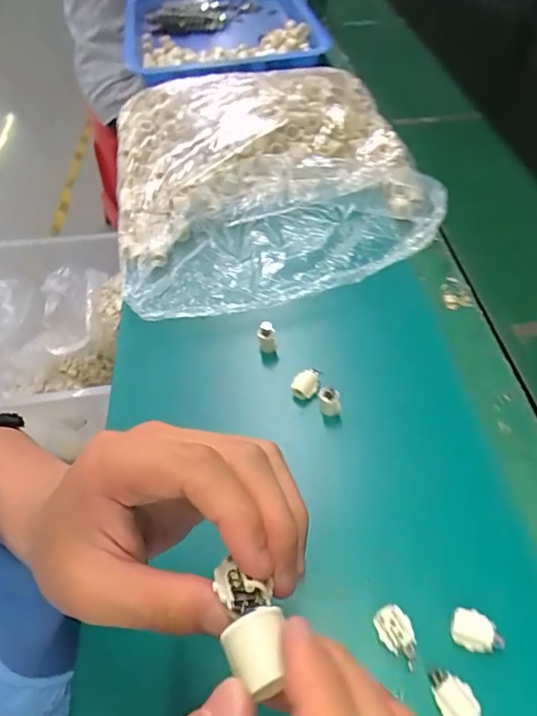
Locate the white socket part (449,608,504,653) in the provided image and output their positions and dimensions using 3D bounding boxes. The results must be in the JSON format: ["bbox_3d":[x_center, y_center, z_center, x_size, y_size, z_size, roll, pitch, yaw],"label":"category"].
[{"bbox_3d":[0.124,0.164,0.299,0.030,0.012,0.018,21,54,19],"label":"white socket part"}]

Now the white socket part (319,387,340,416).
[{"bbox_3d":[0.049,0.035,0.400,0.016,0.024,0.012,-2,50,1],"label":"white socket part"}]

